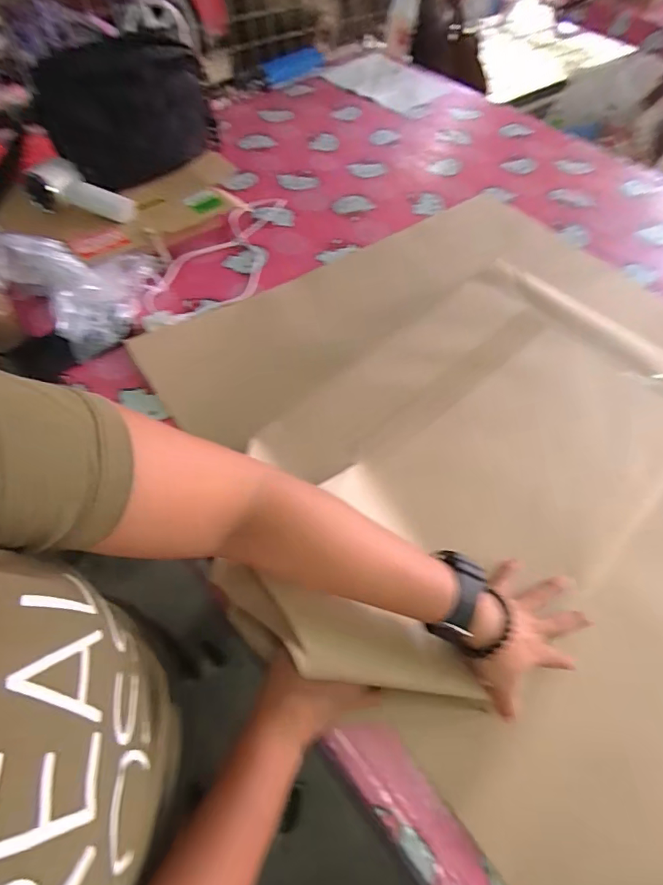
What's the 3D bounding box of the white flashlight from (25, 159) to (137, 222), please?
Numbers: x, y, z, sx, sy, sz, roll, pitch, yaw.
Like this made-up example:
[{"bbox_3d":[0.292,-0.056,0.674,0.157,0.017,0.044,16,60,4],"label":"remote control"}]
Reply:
[{"bbox_3d":[-0.397,-0.393,0.740,0.161,0.053,0.059,11,57,-12],"label":"white flashlight"}]

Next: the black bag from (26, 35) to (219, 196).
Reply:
[{"bbox_3d":[-0.315,-0.528,0.760,0.277,0.185,0.094,-31,63,-20],"label":"black bag"}]

